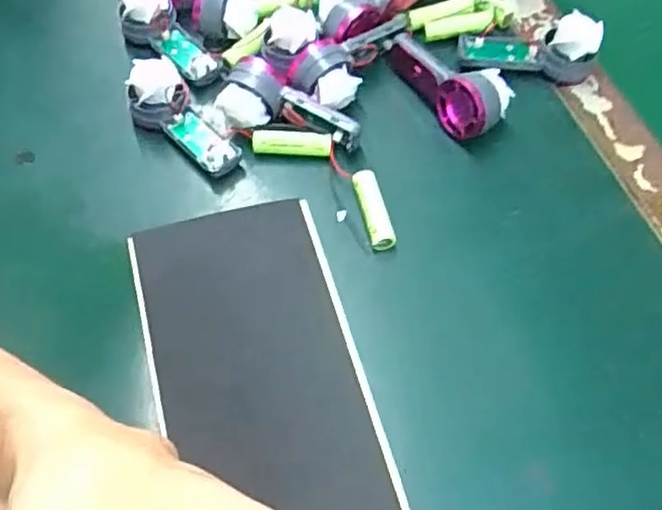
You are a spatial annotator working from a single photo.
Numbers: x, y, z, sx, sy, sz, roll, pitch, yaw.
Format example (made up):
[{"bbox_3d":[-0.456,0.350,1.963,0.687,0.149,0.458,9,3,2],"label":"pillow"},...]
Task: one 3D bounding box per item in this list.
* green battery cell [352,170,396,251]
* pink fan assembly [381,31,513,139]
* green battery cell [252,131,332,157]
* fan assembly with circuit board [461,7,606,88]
[{"bbox_3d":[0.025,-0.027,0.403,0.014,0.015,0.050,-13,60,-8],"label":"green battery cell"},{"bbox_3d":[0.077,-0.119,0.443,0.040,0.034,0.094,-29,64,-17],"label":"pink fan assembly"},{"bbox_3d":[-0.025,-0.070,0.430,0.049,0.015,0.010,3,59,1],"label":"green battery cell"},{"bbox_3d":[0.135,-0.143,0.457,0.091,0.032,0.031,5,59,2],"label":"fan assembly with circuit board"}]

